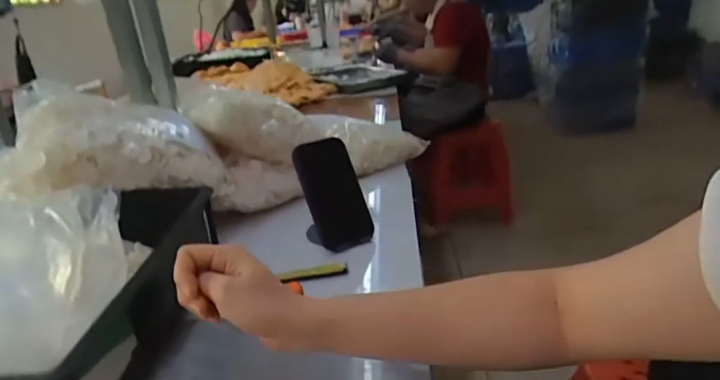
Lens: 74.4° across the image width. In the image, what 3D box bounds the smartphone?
[{"bbox_3d":[-0.037,0.004,0.667,0.082,0.156,0.013,-17,-8,-20],"label":"smartphone"}]

